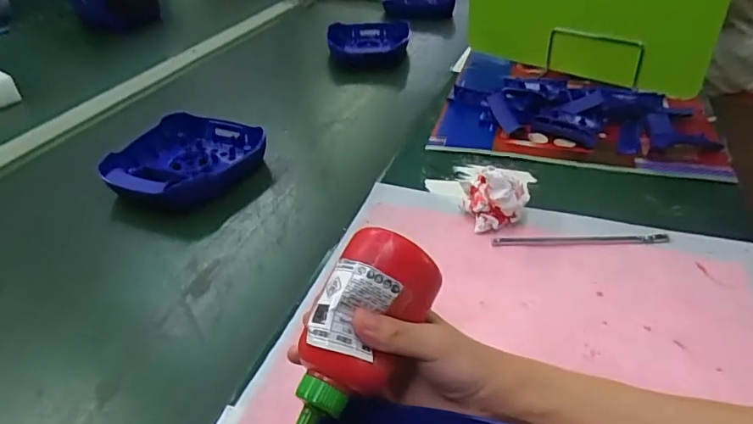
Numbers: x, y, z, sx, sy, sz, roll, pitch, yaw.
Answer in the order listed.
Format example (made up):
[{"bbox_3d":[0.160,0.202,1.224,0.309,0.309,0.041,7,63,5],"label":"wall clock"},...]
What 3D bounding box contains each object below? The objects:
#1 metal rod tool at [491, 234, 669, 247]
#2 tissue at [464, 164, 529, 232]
[{"bbox_3d":[0.205,0.028,0.514,0.174,0.005,0.012,-1,36,2],"label":"metal rod tool"},{"bbox_3d":[0.126,-0.014,0.536,0.059,0.057,0.046,-8,36,-8],"label":"tissue"}]

